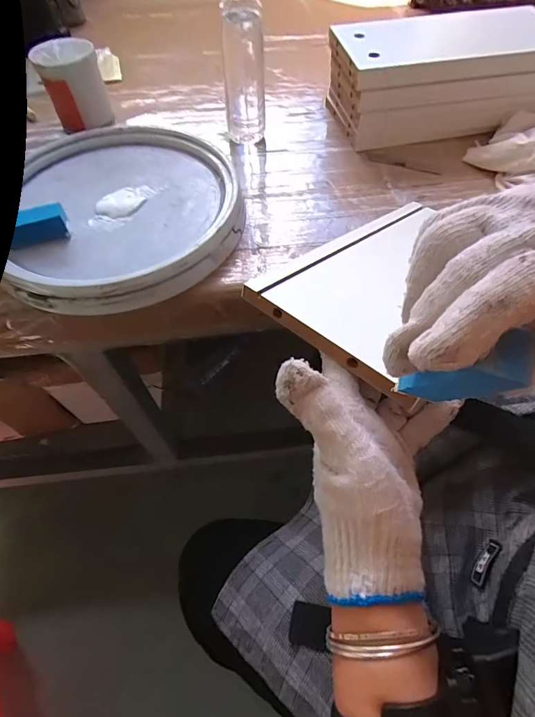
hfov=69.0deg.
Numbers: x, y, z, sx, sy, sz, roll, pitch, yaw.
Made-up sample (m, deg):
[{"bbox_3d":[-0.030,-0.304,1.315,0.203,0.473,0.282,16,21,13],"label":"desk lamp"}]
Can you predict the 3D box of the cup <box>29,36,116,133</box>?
[{"bbox_3d":[-0.279,-0.398,0.572,0.081,0.102,0.077,-15,58,-8],"label":"cup"}]

